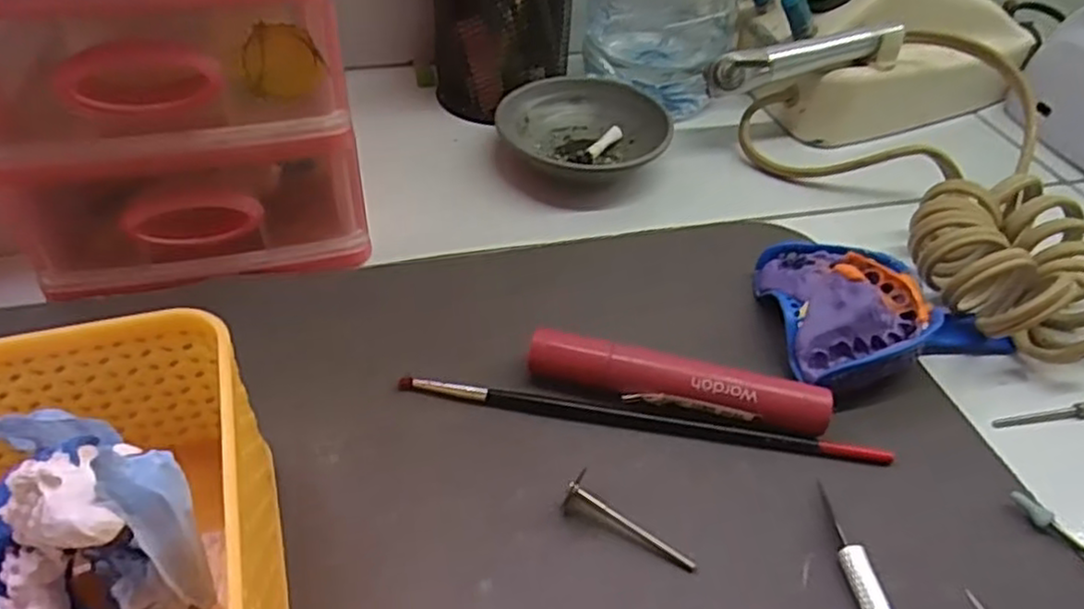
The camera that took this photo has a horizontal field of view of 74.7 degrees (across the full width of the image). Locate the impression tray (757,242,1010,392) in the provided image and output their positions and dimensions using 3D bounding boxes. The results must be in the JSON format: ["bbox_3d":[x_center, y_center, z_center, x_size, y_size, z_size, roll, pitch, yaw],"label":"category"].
[{"bbox_3d":[0.135,0.000,0.288,0.092,0.032,0.074,-7,44,-10],"label":"impression tray"}]

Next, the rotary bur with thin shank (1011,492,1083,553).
[{"bbox_3d":[0.170,0.078,0.222,0.006,0.007,0.049,-27,51,-28],"label":"rotary bur with thin shank"}]

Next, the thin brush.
[{"bbox_3d":[0.034,0.039,0.251,0.170,0.005,0.007,8,43,5],"label":"thin brush"}]

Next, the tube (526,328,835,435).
[{"bbox_3d":[0.047,0.029,0.253,0.104,0.016,0.014,12,44,9],"label":"tube"}]

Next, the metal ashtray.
[{"bbox_3d":[0.024,-0.092,0.376,0.084,0.026,0.075,15,44,12],"label":"metal ashtray"}]

